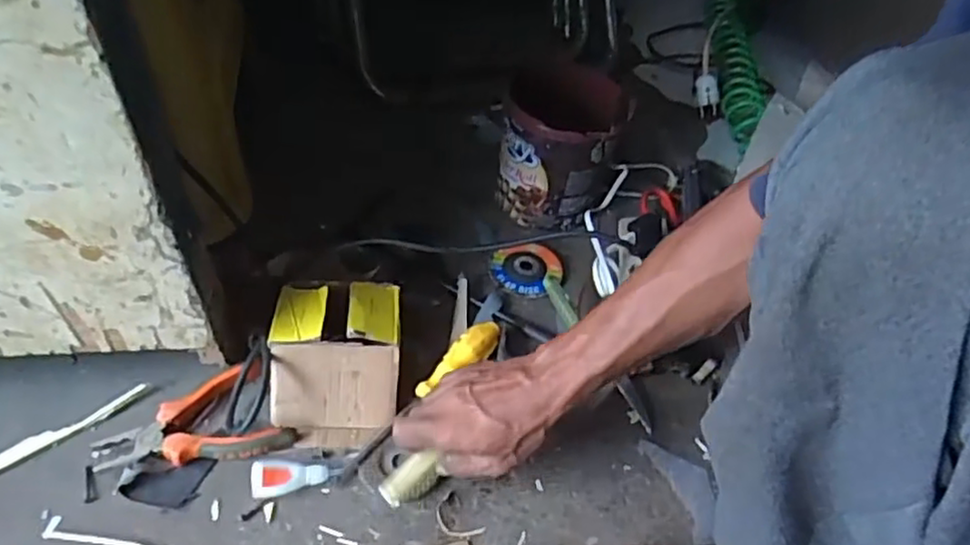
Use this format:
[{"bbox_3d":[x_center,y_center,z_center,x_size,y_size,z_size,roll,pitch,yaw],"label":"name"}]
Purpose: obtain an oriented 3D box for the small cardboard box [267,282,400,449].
[{"bbox_3d":[-0.140,0.080,0.635,0.114,0.065,0.145,0,47,-7],"label":"small cardboard box"}]

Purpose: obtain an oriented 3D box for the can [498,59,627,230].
[{"bbox_3d":[0.093,-0.153,0.827,0.129,0.145,0.152,14,47,6],"label":"can"}]

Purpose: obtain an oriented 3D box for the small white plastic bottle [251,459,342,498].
[{"bbox_3d":[-0.161,0.174,0.576,0.071,0.019,0.031,-4,48,-11],"label":"small white plastic bottle"}]

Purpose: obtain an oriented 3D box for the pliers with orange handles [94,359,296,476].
[{"bbox_3d":[-0.257,0.132,0.598,0.158,0.023,0.084,-11,49,-17],"label":"pliers with orange handles"}]

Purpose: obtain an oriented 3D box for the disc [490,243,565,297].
[{"bbox_3d":[0.047,-0.002,0.772,0.082,0.015,0.077,4,47,-4],"label":"disc"}]

